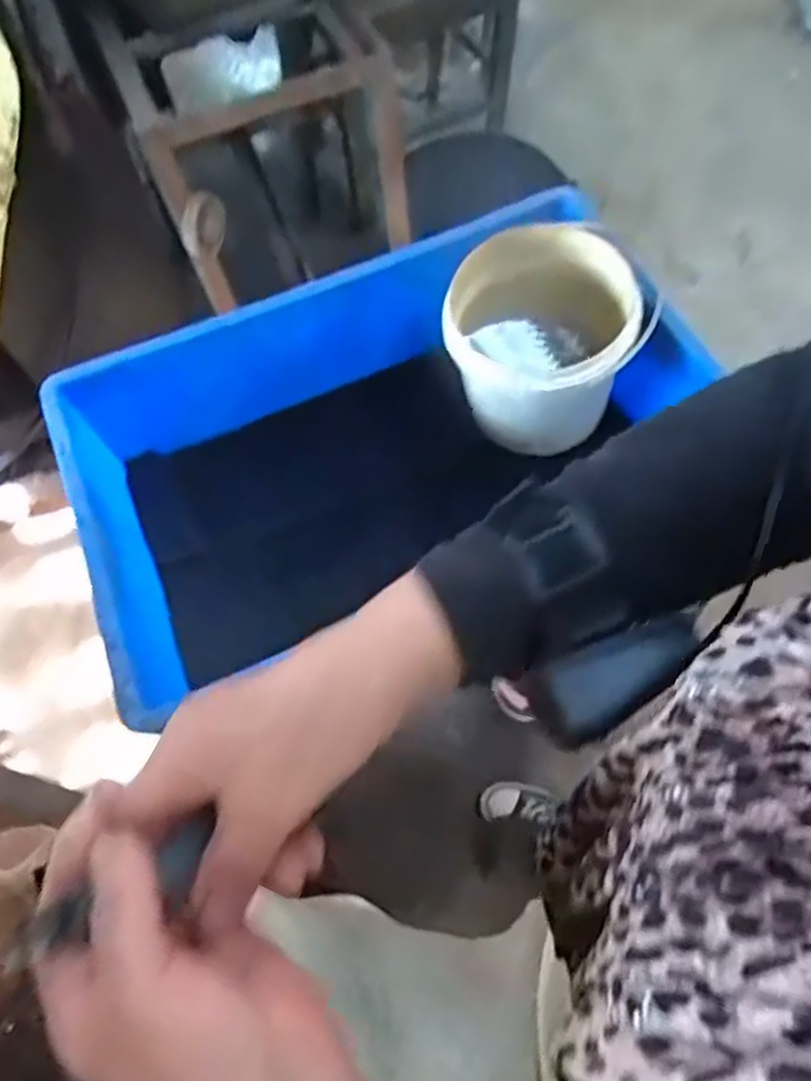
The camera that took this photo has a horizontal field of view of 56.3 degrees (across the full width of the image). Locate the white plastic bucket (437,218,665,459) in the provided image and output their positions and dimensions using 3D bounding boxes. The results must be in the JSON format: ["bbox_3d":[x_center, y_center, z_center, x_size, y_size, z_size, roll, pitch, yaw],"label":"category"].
[{"bbox_3d":[0.123,-0.169,0.678,0.151,0.161,0.146,-1,59,1],"label":"white plastic bucket"}]

